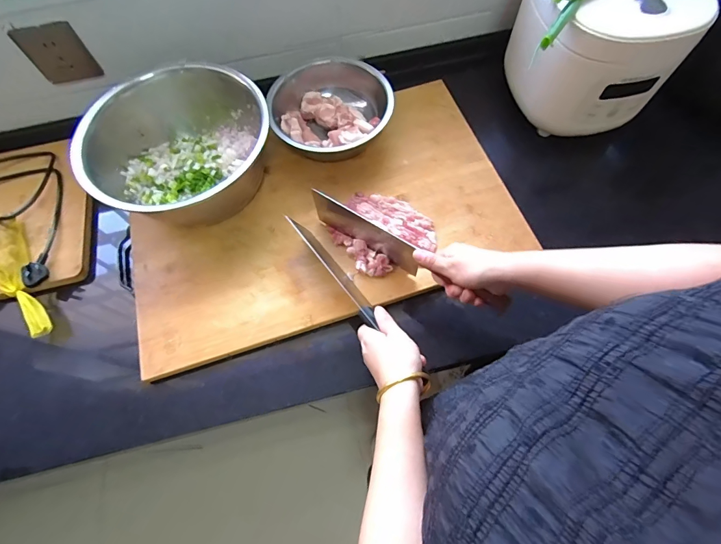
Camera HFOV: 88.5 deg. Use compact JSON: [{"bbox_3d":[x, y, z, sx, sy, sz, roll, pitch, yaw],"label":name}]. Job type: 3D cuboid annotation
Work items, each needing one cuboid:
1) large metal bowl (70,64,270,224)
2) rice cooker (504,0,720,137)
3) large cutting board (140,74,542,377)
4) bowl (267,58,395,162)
[{"bbox_3d":[-0.289,-0.199,0.578,0.244,0.137,0.264,-1,66,2],"label":"large metal bowl"},{"bbox_3d":[0.359,-0.366,0.585,0.201,0.180,0.221,-7,66,-1],"label":"rice cooker"},{"bbox_3d":[-0.064,-0.095,0.598,0.592,0.030,0.350,-19,67,-6],"label":"large cutting board"},{"bbox_3d":[-0.049,-0.273,0.633,0.202,0.070,0.196,-1,66,2],"label":"bowl"}]

